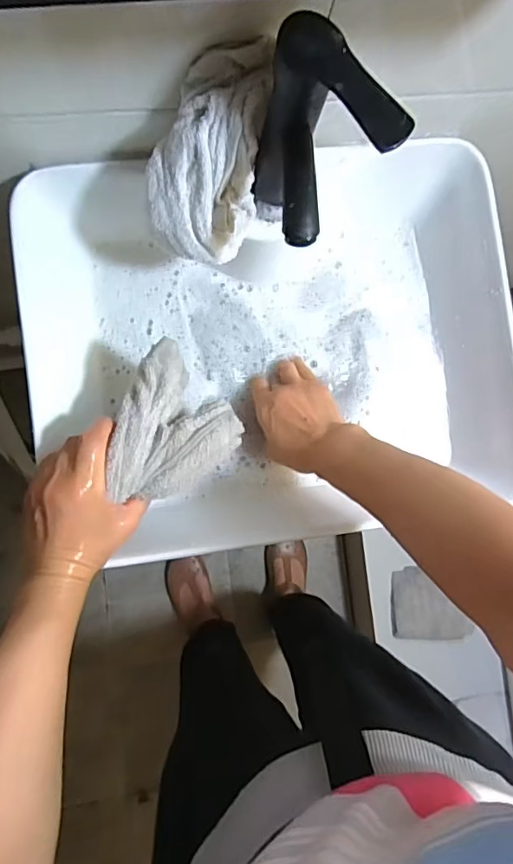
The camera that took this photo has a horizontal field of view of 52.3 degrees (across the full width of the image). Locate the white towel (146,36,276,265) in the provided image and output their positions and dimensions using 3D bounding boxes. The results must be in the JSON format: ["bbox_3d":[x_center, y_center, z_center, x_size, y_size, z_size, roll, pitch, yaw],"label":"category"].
[{"bbox_3d":[-0.040,-0.215,0.424,0.089,0.118,0.118,2,85,-7],"label":"white towel"}]

